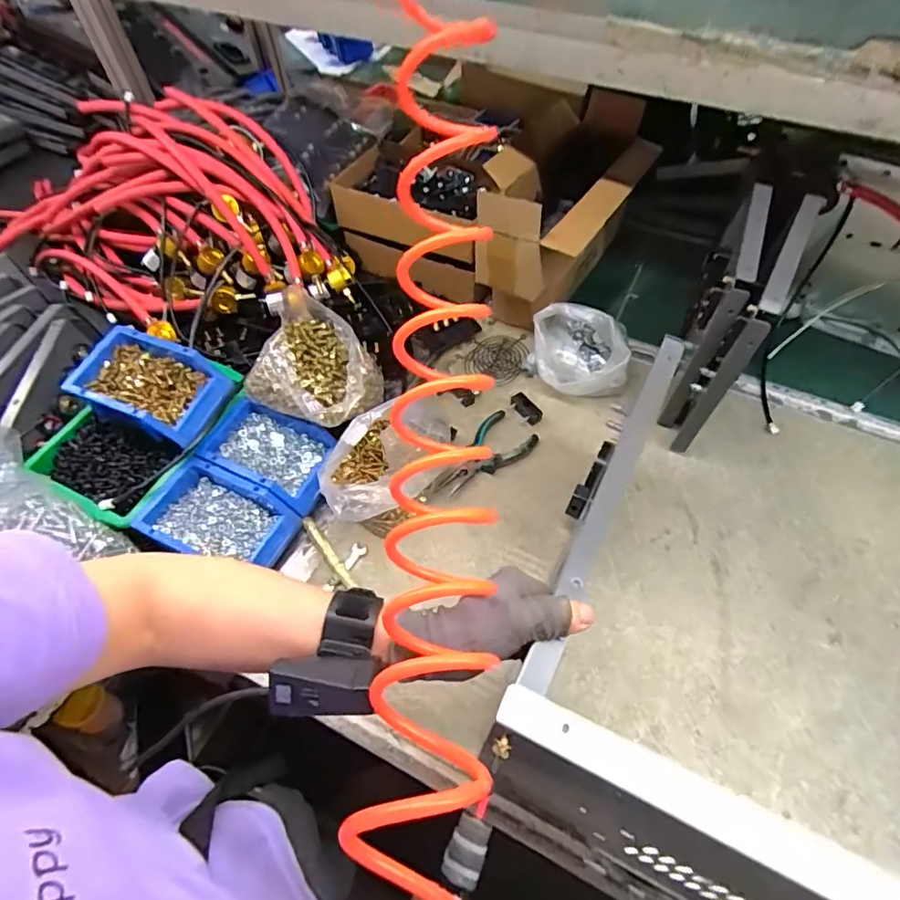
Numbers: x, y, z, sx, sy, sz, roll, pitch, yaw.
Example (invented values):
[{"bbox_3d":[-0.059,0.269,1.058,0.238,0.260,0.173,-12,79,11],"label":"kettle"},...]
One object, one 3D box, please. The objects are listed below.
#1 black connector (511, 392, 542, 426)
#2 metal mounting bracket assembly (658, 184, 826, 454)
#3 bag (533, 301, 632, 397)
[{"bbox_3d":[0.110,-0.061,0.747,0.020,0.027,0.050,-38,65,-20],"label":"black connector"},{"bbox_3d":[0.355,-0.171,0.676,0.076,0.253,0.268,27,63,16],"label":"metal mounting bracket assembly"},{"bbox_3d":[0.193,-0.149,0.751,0.132,0.106,0.119,-8,59,-4],"label":"bag"}]

